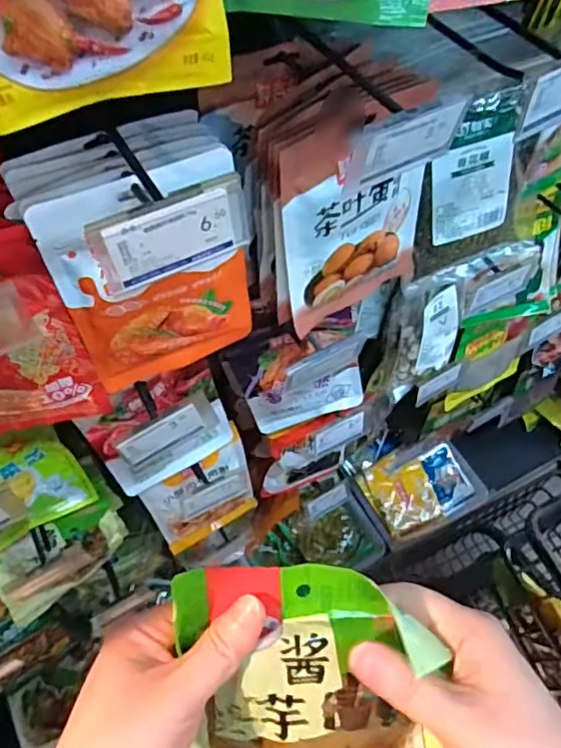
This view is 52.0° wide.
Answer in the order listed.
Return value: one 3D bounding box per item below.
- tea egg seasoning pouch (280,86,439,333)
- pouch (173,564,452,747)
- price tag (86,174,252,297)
[{"bbox_3d":[0.056,-0.116,0.443,0.129,0.190,0.022,-33,58,-13],"label":"tea egg seasoning pouch"},{"bbox_3d":[0.019,0.183,0.284,0.141,0.036,0.176,-4,100,-3],"label":"pouch"},{"bbox_3d":[-0.054,-0.071,0.294,0.080,0.043,0.005,-24,54,-14],"label":"price tag"}]

